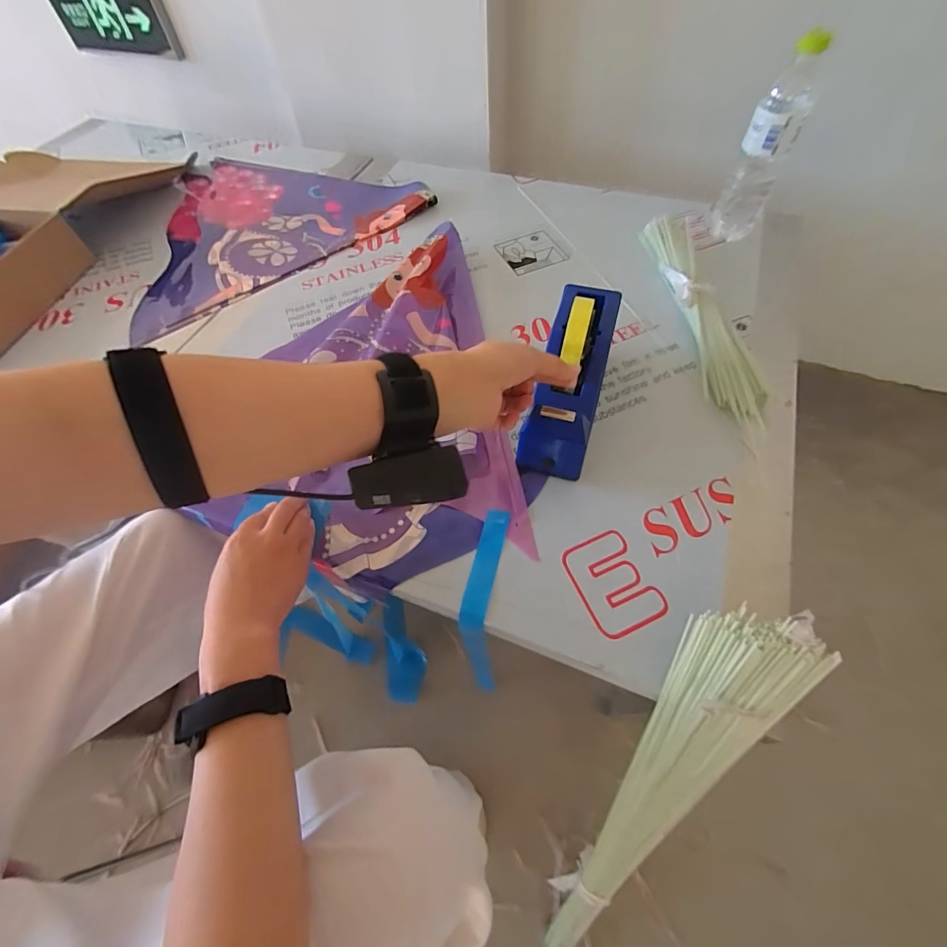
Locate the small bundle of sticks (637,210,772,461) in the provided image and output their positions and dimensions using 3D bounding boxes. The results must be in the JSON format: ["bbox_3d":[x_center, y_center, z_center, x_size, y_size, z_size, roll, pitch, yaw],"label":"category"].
[{"bbox_3d":[0.301,-0.208,0.570,0.061,0.034,0.402,-3,59,1],"label":"small bundle of sticks"}]

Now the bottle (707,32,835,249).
[{"bbox_3d":[0.401,-0.445,0.593,0.062,0.227,0.052,28,64,18],"label":"bottle"}]

